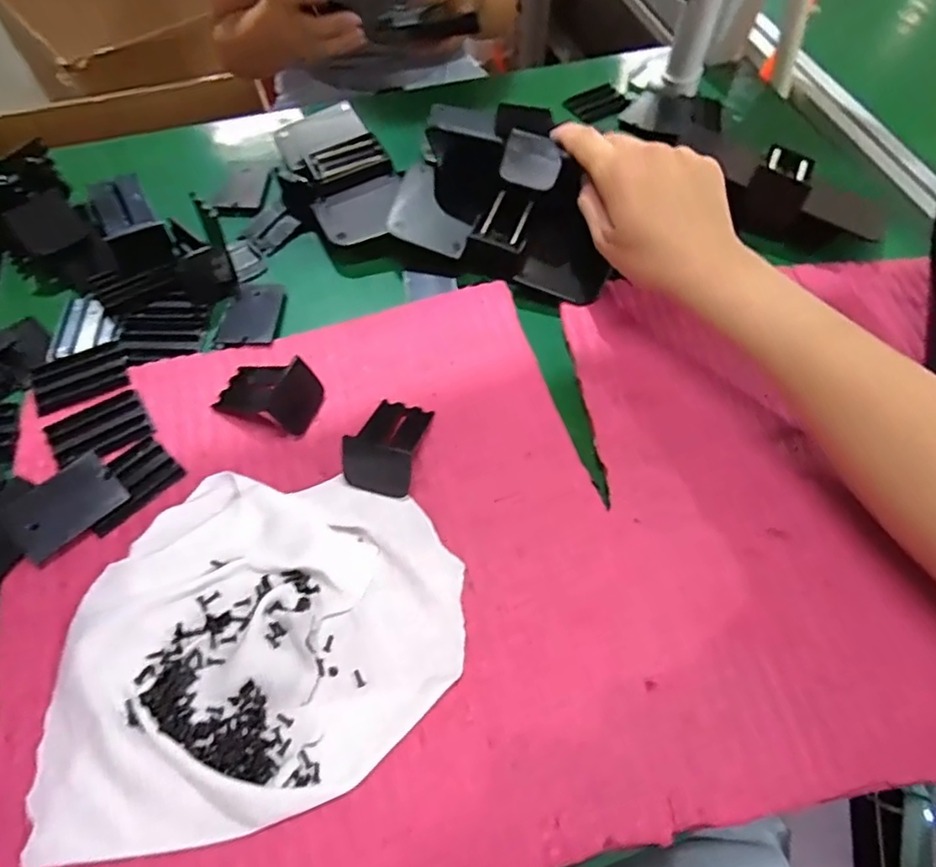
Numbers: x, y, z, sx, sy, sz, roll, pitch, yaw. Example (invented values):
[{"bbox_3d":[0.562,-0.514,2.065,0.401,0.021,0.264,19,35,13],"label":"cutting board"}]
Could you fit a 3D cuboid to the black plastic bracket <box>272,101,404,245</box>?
[{"bbox_3d":[-0.096,-0.200,0.474,0.071,0.023,0.145,-25,64,-16],"label":"black plastic bracket"}]

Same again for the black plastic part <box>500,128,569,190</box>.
[{"bbox_3d":[0.042,-0.179,0.401,0.040,0.006,0.034,17,102,15],"label":"black plastic part"}]

